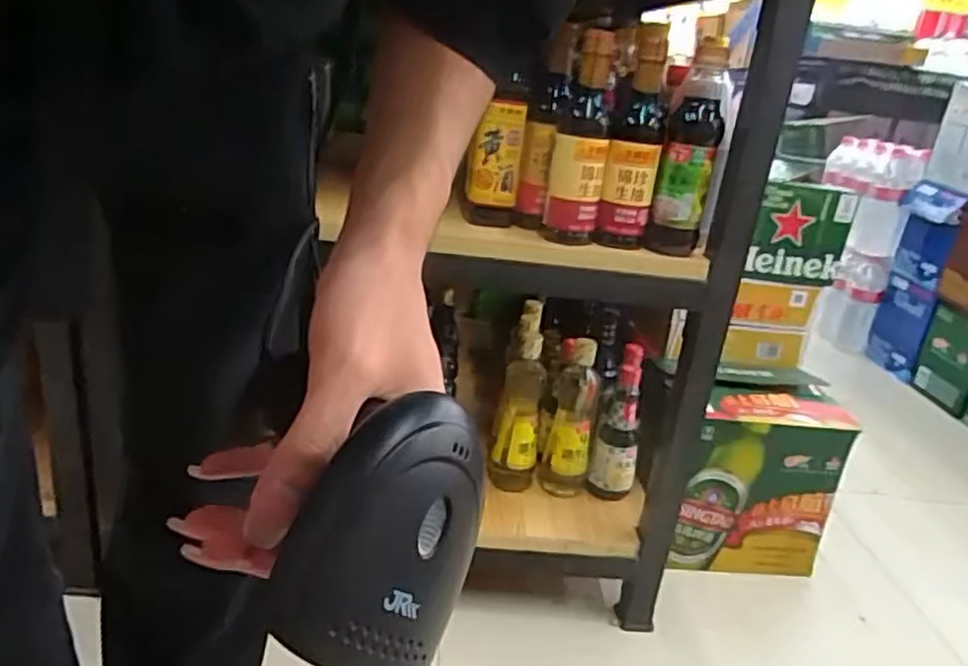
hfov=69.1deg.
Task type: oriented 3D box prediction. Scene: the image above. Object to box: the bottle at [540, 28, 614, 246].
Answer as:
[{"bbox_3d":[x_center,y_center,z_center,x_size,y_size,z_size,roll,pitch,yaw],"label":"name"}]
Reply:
[{"bbox_3d":[0.114,-0.220,0.818,0.063,0.236,0.057,8,22,1],"label":"bottle"}]

